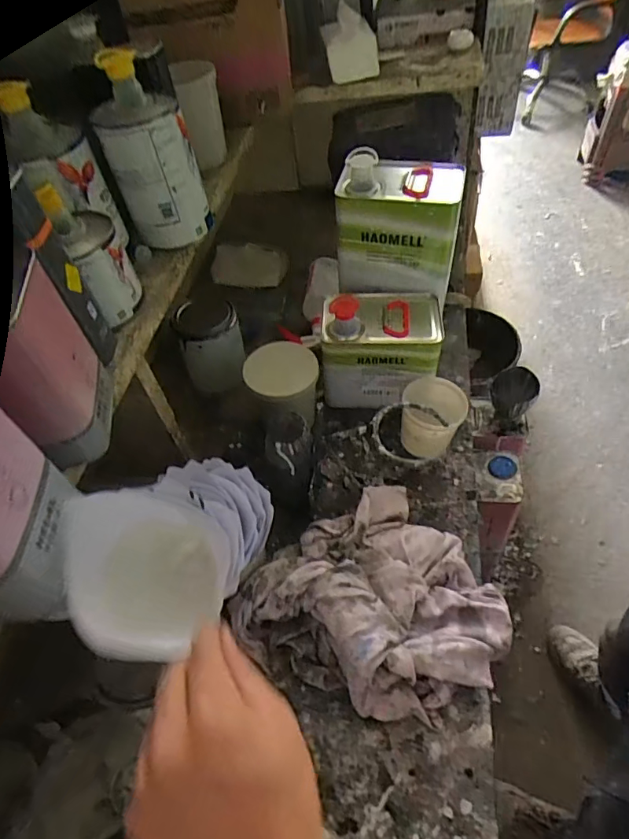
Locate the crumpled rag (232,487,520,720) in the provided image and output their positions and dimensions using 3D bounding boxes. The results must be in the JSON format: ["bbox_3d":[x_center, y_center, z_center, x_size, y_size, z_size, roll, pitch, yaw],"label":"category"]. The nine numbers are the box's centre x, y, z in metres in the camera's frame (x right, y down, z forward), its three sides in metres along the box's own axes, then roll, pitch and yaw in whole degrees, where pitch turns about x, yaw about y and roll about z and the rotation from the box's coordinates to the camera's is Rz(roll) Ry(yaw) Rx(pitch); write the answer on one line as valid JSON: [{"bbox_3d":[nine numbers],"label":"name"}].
[{"bbox_3d":[0.081,0.203,0.572,0.260,0.116,0.254,25,57,25],"label":"crumpled rag"}]

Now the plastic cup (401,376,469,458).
[{"bbox_3d":[0.175,-0.003,0.725,0.085,0.092,0.079,-5,51,6],"label":"plastic cup"}]

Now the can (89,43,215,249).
[{"bbox_3d":[-0.190,-0.309,0.566,0.095,0.189,0.106,-21,51,-7],"label":"can"}]

